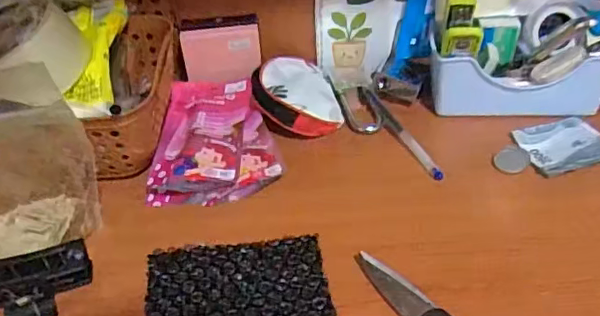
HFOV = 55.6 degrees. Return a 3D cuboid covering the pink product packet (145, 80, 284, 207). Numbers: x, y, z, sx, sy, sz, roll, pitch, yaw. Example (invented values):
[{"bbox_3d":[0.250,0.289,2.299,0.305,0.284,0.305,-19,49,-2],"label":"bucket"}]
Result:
[{"bbox_3d":[-0.081,-0.016,0.514,0.107,0.038,0.134,-9,42,-7],"label":"pink product packet"}]

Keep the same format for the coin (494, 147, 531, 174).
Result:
[{"bbox_3d":[0.183,0.002,0.491,0.029,0.004,0.030,-8,46,6],"label":"coin"}]

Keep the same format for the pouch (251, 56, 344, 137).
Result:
[{"bbox_3d":[-0.004,-0.060,0.543,0.080,0.026,0.099,10,38,-22],"label":"pouch"}]

